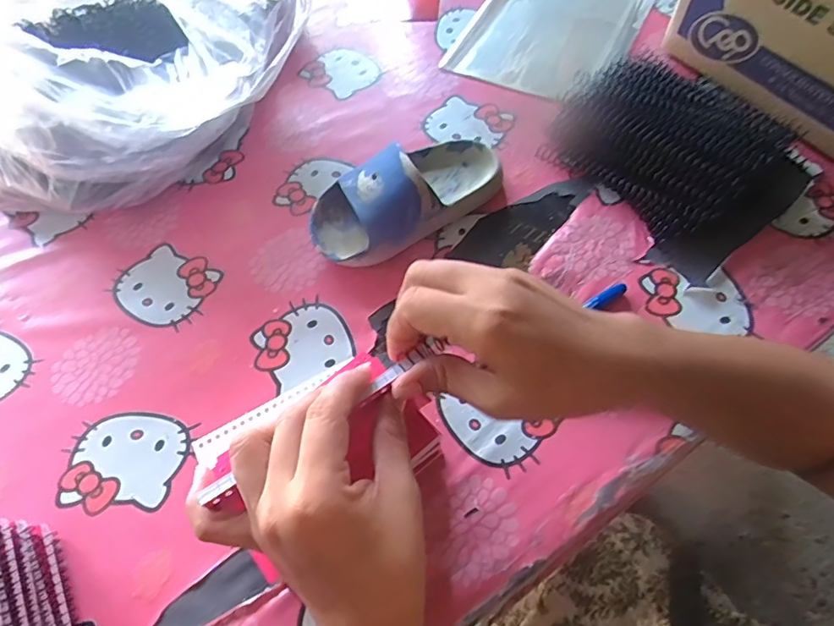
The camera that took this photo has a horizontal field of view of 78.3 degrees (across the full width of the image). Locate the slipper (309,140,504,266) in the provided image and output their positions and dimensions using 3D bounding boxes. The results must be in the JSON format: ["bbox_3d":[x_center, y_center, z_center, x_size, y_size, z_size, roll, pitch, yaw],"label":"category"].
[{"bbox_3d":[-0.008,-0.104,0.435,0.175,0.060,0.083,-31,65,-12],"label":"slipper"}]

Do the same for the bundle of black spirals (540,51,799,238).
[{"bbox_3d":[0.209,-0.153,0.443,0.134,0.063,0.176,-37,66,-15],"label":"bundle of black spirals"}]

